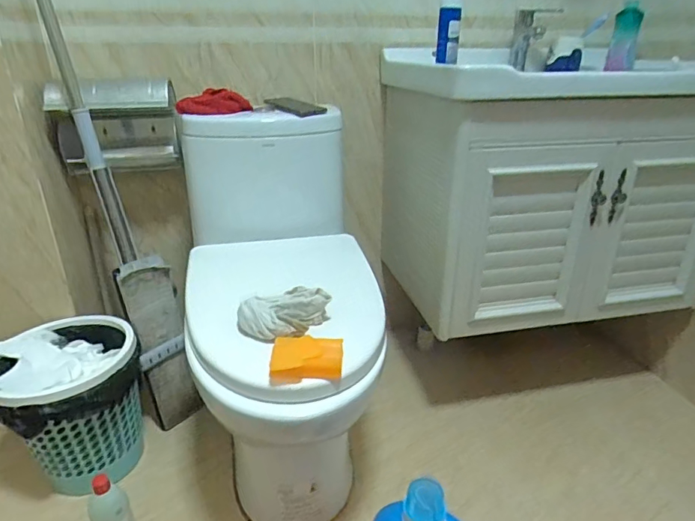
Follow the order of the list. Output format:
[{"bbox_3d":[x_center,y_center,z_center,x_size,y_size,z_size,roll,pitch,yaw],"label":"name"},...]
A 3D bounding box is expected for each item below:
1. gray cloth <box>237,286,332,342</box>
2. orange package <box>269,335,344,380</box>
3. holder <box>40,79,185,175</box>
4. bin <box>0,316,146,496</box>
[{"bbox_3d":[-0.103,0.082,0.761,0.118,0.051,0.113,15,28,28],"label":"gray cloth"},{"bbox_3d":[-0.058,0.140,0.679,0.102,0.036,0.063,1,24,0],"label":"orange package"},{"bbox_3d":[-0.506,-0.295,1.035,0.240,0.189,0.152,-10,26,-22],"label":"holder"},{"bbox_3d":[-0.562,0.307,0.983,0.256,0.284,0.262,1,24,0],"label":"bin"}]

